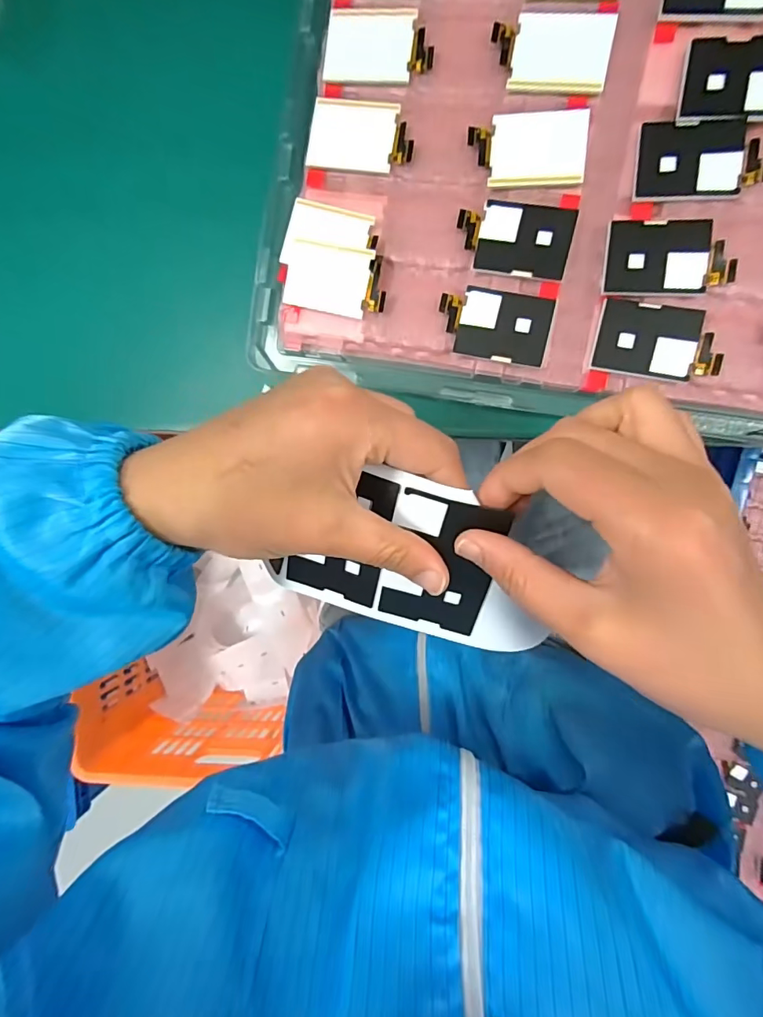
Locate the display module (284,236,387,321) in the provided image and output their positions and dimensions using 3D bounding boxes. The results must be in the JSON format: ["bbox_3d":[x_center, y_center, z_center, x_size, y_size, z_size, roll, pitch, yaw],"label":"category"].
[{"bbox_3d":[-0.025,-0.125,0.266,0.056,0.007,0.034,15,96,8],"label":"display module"}]

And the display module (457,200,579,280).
[{"bbox_3d":[0.068,-0.139,0.250,0.056,0.006,0.034,12,96,8],"label":"display module"}]

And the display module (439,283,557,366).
[{"bbox_3d":[0.059,-0.096,0.253,0.056,0.004,0.035,13,94,10],"label":"display module"}]

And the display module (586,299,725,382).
[{"bbox_3d":[0.137,-0.083,0.240,0.057,0.004,0.035,11,96,9],"label":"display module"}]

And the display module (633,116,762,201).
[{"bbox_3d":[0.153,-0.168,0.231,0.057,0.004,0.034,4,95,9],"label":"display module"}]

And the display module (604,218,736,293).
[{"bbox_3d":[0.142,-0.123,0.237,0.059,0.004,0.034,3,95,9],"label":"display module"}]

